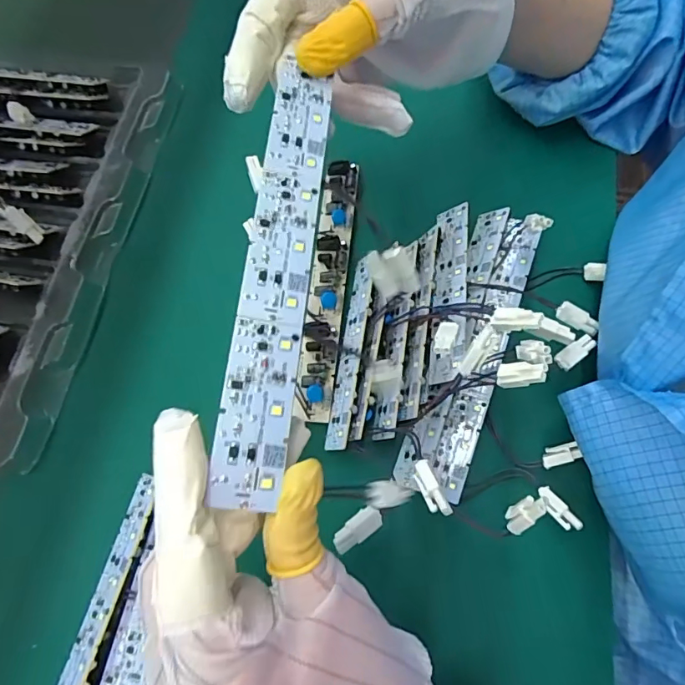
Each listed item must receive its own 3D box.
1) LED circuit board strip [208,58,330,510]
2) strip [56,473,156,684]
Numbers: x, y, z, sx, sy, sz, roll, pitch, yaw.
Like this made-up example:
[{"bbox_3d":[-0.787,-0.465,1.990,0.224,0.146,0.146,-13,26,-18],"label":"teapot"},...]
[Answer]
[{"bbox_3d":[-0.023,-0.033,0.179,0.025,0.004,0.177,10,69,-13],"label":"LED circuit board strip"},{"bbox_3d":[-0.135,0.164,0.244,0.024,0.005,0.184,1,66,37],"label":"strip"}]

